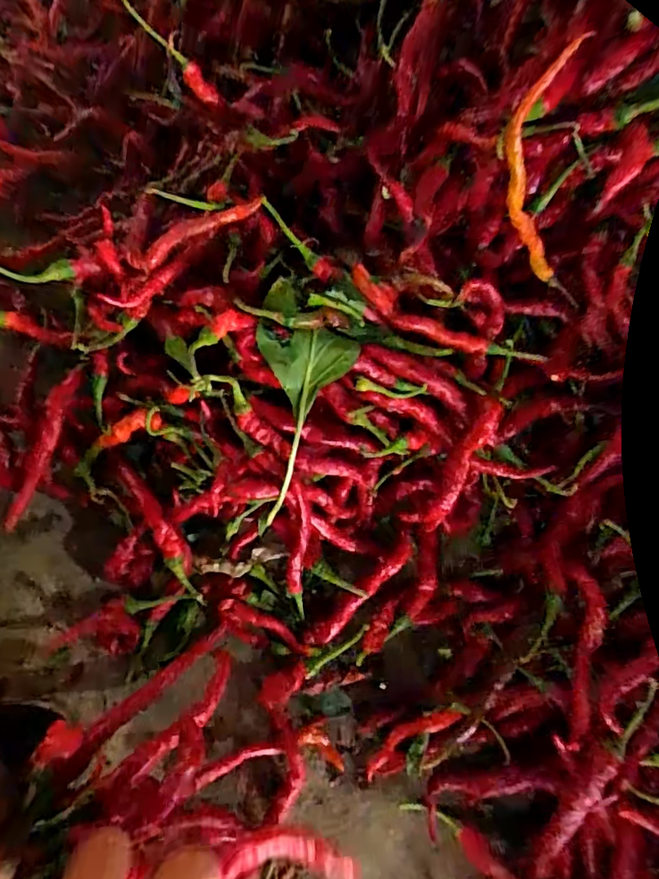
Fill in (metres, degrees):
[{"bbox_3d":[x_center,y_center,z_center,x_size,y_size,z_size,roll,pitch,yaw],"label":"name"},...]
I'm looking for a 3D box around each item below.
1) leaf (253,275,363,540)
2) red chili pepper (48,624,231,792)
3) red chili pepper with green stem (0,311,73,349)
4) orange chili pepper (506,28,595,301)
[{"bbox_3d":[-0.015,-0.021,0.313,0.057,0.024,0.145,3,93,-1],"label":"leaf"},{"bbox_3d":[-0.113,0.158,0.322,0.015,0.012,0.120,45,53,12],"label":"red chili pepper"},{"bbox_3d":[-0.237,-0.085,0.369,0.099,0.015,0.016,14,66,-40],"label":"red chili pepper with green stem"},{"bbox_3d":[0.130,-0.150,0.320,0.029,0.146,0.031,-28,36,-11],"label":"orange chili pepper"}]

